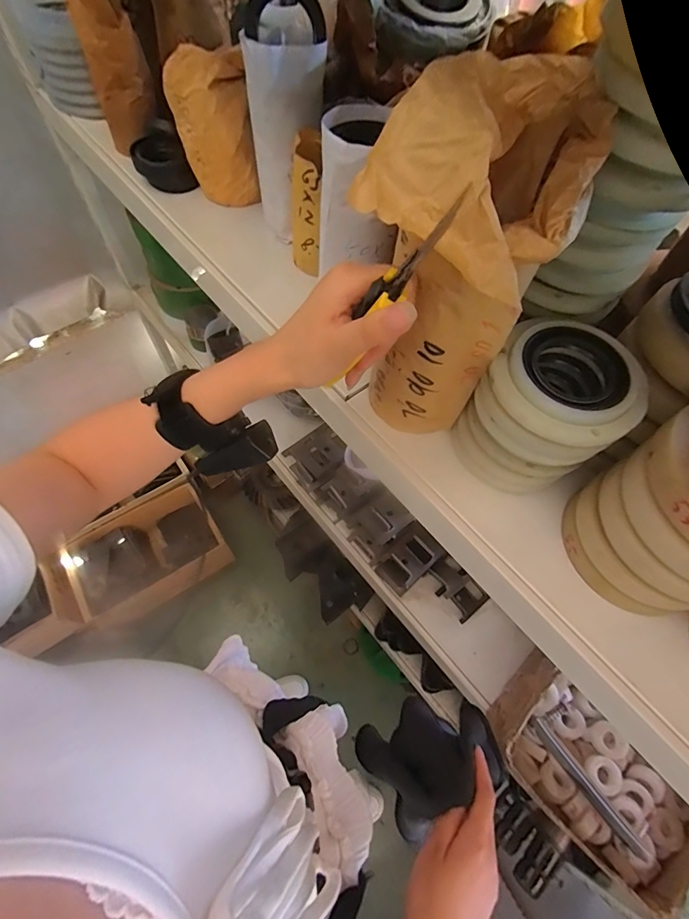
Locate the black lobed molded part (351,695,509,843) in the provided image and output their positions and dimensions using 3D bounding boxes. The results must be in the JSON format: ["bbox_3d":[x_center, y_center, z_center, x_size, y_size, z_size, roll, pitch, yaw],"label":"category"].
[{"bbox_3d":[0.088,0.322,0.456,0.129,0.181,0.092,-34,71,-18],"label":"black lobed molded part"}]

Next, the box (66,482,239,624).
[{"bbox_3d":[-0.565,0.281,1.232,0.387,0.139,0.266,-32,70,-18],"label":"box"}]

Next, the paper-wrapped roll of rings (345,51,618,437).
[{"bbox_3d":[0.072,-0.108,0.293,0.096,0.228,0.116,33,66,12],"label":"paper-wrapped roll of rings"}]

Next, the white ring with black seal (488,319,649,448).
[{"bbox_3d":[0.150,-0.053,0.282,0.095,0.020,0.088,2,64,-3],"label":"white ring with black seal"}]

